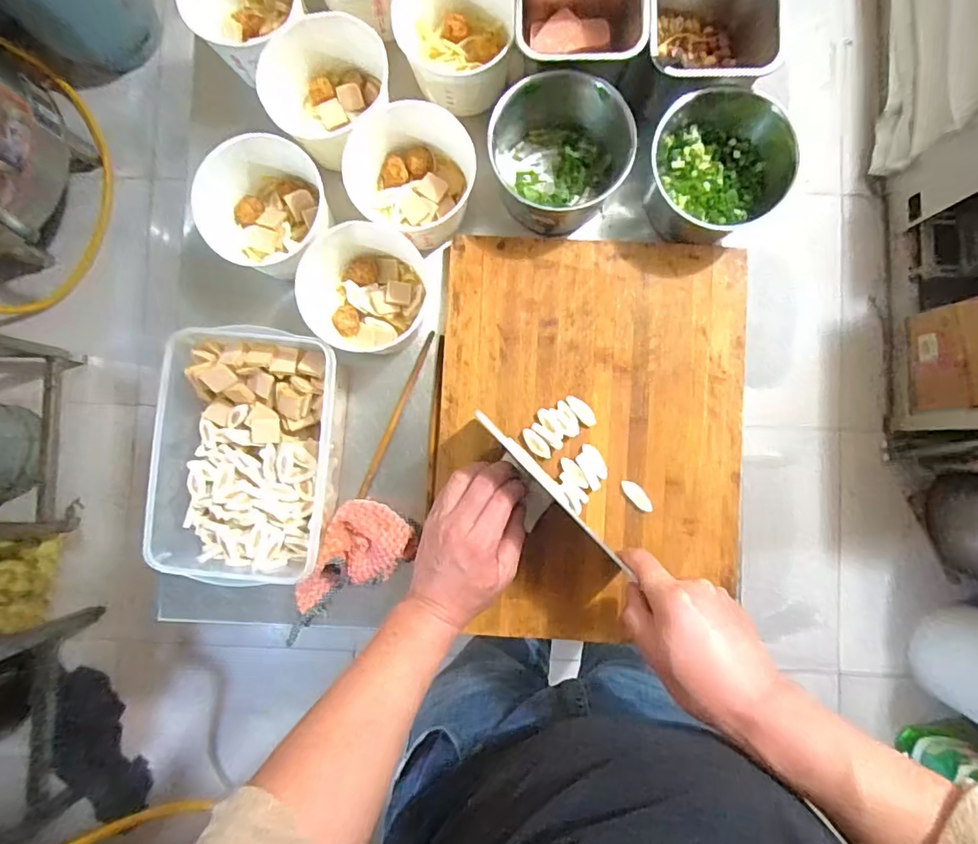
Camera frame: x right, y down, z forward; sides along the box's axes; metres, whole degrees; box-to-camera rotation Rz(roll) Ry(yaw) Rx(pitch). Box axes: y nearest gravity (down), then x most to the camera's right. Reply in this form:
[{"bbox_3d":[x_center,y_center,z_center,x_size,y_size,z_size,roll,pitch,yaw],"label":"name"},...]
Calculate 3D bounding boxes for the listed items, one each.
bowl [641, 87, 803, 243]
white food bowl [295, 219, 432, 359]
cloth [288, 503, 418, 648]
[{"bbox_3d":[0.221,-0.253,0.511,0.130,0.079,0.126,0,88,1],"label":"bowl"},{"bbox_3d":[-0.118,-0.124,0.510,0.104,0.075,0.110,0,88,1],"label":"white food bowl"},{"bbox_3d":[-0.140,0.156,0.521,0.079,0.047,0.160,30,88,2],"label":"cloth"}]

